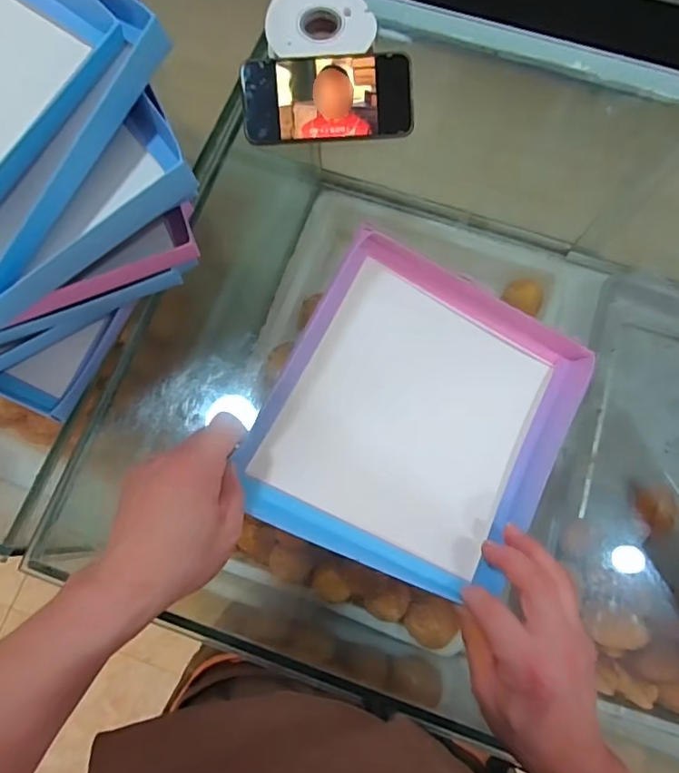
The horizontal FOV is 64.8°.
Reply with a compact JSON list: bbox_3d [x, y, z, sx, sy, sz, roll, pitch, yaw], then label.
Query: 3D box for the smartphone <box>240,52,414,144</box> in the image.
[{"bbox_3d":[-0.011,-0.275,0.511,0.159,0.008,0.075,-3,97,0],"label":"smartphone"}]

